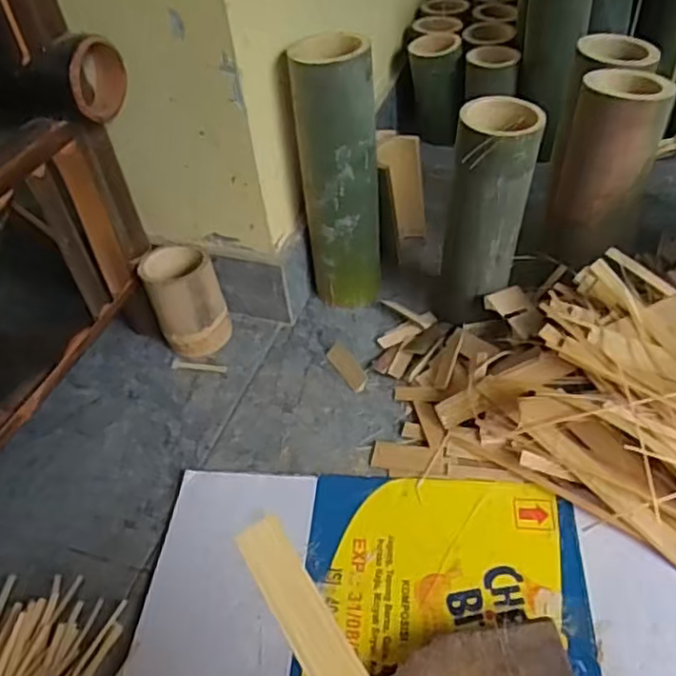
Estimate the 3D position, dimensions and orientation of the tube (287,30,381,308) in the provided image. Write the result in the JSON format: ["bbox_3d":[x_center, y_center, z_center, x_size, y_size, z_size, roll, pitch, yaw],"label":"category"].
[{"bbox_3d":[0.002,-0.192,0.813,0.089,0.327,0.084,-10,44,-2],"label":"tube"}]

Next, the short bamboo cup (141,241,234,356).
[{"bbox_3d":[-0.188,-0.045,0.836,0.081,0.126,0.078,-4,44,4],"label":"short bamboo cup"}]

